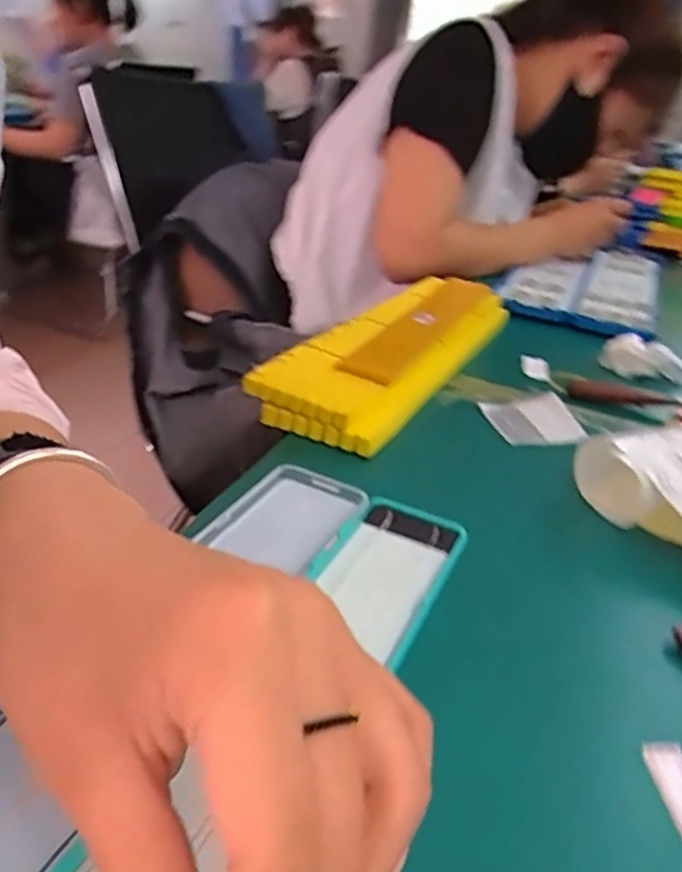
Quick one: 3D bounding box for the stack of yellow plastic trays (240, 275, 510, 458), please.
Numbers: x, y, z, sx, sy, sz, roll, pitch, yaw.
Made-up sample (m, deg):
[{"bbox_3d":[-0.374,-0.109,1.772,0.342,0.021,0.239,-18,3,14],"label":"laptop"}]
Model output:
[{"bbox_3d":[0.058,-0.083,0.573,0.103,0.030,0.361,19,30,19],"label":"stack of yellow plastic trays"}]

